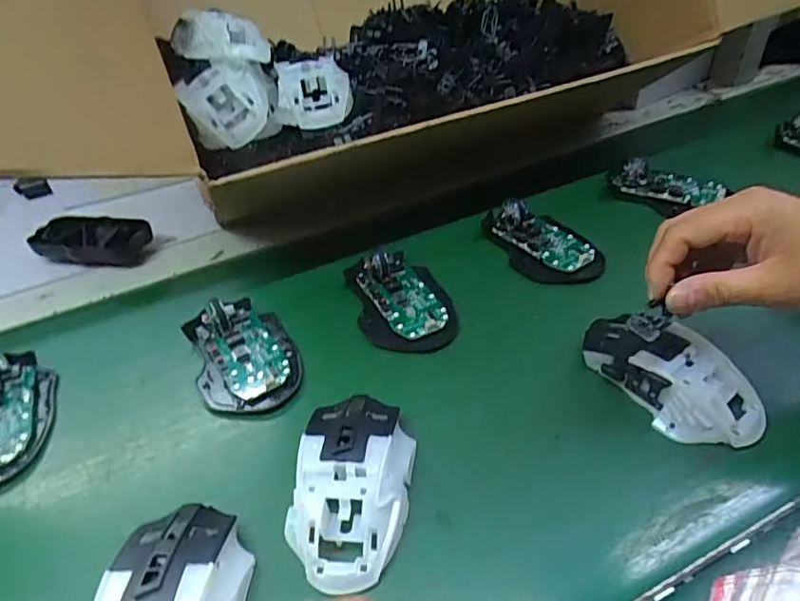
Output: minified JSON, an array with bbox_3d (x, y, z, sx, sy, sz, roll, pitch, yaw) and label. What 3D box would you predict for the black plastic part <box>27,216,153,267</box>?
[{"bbox_3d":[-0.294,-0.056,0.539,0.114,0.032,0.055,6,43,12],"label":"black plastic part"}]

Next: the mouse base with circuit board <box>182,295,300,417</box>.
[{"bbox_3d":[-0.116,0.035,0.410,0.071,0.027,0.107,-21,44,-16],"label":"mouse base with circuit board"}]

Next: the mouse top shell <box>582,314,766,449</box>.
[{"bbox_3d":[0.172,0.045,0.357,0.054,0.040,0.112,-31,46,-28],"label":"mouse top shell"}]

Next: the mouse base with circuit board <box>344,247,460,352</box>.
[{"bbox_3d":[0.001,-0.004,0.442,0.072,0.024,0.106,-12,43,-8],"label":"mouse base with circuit board"}]

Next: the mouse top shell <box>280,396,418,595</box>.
[{"bbox_3d":[-0.027,0.099,0.316,0.062,0.034,0.111,4,43,10],"label":"mouse top shell"}]

